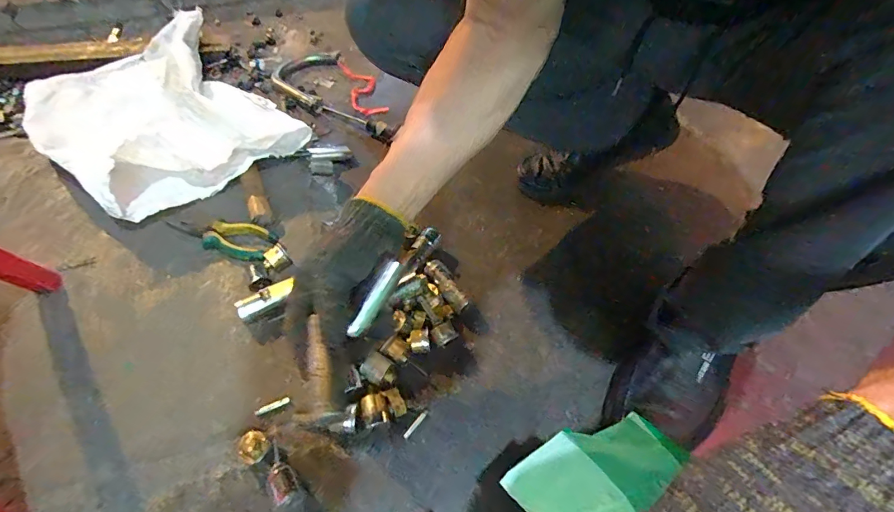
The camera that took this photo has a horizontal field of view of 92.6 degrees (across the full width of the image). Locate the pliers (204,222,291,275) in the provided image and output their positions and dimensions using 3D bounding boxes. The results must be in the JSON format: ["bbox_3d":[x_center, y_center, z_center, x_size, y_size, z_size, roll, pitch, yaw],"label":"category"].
[{"bbox_3d":[-0.258,-0.018,0.563,0.132,0.016,0.054,17,56,10],"label":"pliers"}]

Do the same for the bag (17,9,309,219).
[{"bbox_3d":[-0.487,-0.254,0.695,0.307,0.094,0.465,-33,62,-23],"label":"bag"}]

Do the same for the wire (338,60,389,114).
[{"bbox_3d":[-0.175,-0.343,0.865,0.059,0.016,0.230,-19,50,-8],"label":"wire"}]

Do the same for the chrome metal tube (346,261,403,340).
[{"bbox_3d":[-0.063,0.040,0.381,0.013,0.010,0.077,32,90,19],"label":"chrome metal tube"}]

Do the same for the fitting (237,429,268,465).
[{"bbox_3d":[-0.186,0.186,0.414,0.025,0.030,0.027,1,55,-1],"label":"fitting"}]

